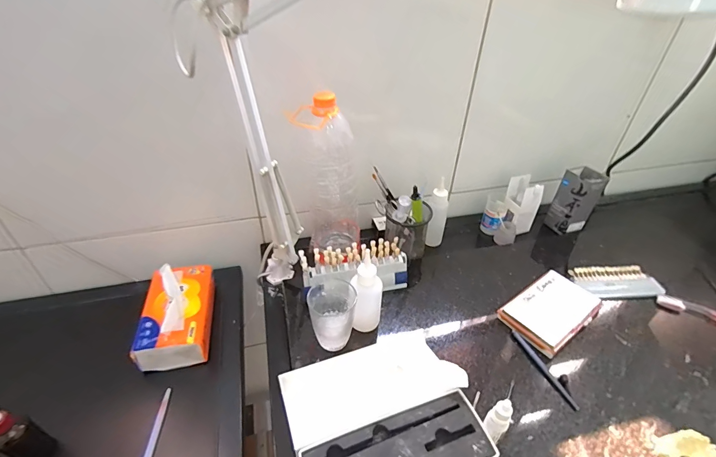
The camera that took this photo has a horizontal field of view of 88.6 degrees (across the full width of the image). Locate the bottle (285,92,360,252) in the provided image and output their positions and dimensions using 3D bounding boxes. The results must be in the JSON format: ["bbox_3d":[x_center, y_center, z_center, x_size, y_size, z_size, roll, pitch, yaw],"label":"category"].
[{"bbox_3d":[-0.048,-0.077,0.625,0.094,0.300,0.092,1,38,0],"label":"bottle"}]

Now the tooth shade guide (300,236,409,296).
[{"bbox_3d":[-0.002,0.066,0.604,0.174,0.079,0.035,-6,38,-8],"label":"tooth shade guide"}]

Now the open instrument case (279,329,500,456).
[{"bbox_3d":[0.031,0.225,0.446,0.216,0.035,0.187,-11,40,-15],"label":"open instrument case"}]

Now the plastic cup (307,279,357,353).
[{"bbox_3d":[-0.037,0.123,0.538,0.062,0.084,0.068,0,38,0],"label":"plastic cup"}]

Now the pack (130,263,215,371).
[{"bbox_3d":[-0.306,0.126,0.620,0.106,0.104,0.182,-5,39,-7],"label":"pack"}]

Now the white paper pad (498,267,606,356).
[{"bbox_3d":[0.311,0.131,0.592,0.156,0.021,0.096,-24,44,-29],"label":"white paper pad"}]

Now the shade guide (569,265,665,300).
[{"bbox_3d":[0.459,0.094,0.653,0.146,0.010,0.072,-3,38,-5],"label":"shade guide"}]

